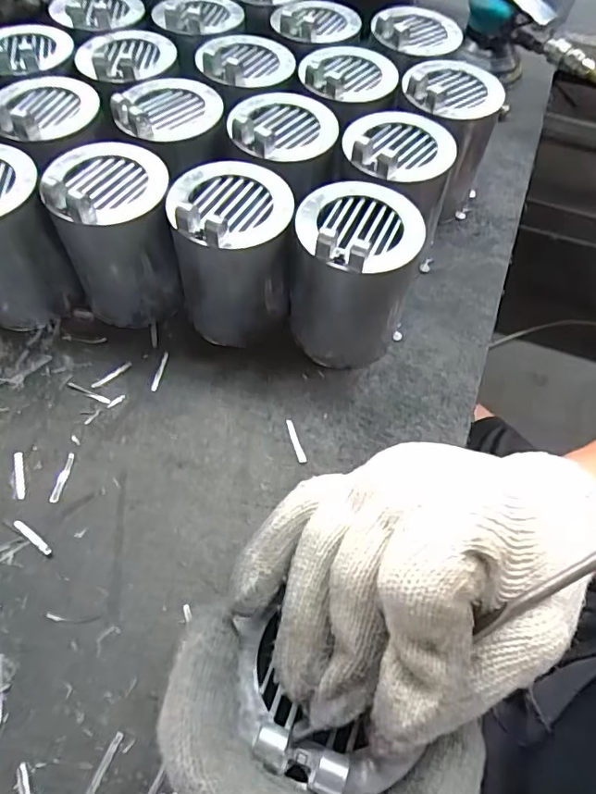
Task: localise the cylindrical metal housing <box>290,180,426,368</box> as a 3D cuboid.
[{"bbox_3d":[0.041,-0.091,0.402,0.084,0.124,0.082,1,57,-1],"label":"cylindrical metal housing"}]

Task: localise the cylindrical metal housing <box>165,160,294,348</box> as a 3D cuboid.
[{"bbox_3d":[-0.049,-0.109,0.411,0.087,0.121,0.085,1,57,-1],"label":"cylindrical metal housing"}]

